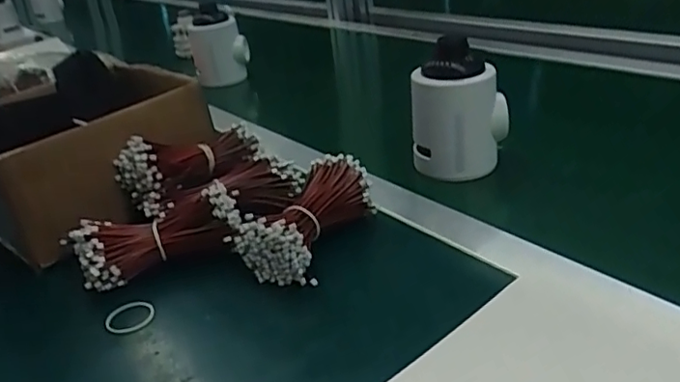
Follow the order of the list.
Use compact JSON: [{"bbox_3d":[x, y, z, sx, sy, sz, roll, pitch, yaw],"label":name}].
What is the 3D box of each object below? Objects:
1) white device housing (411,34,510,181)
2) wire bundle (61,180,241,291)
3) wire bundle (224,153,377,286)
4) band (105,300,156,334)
[{"bbox_3d":[0.110,-0.074,0.547,0.068,0.111,0.068,-25,32,-30],"label":"white device housing"},{"bbox_3d":[-0.143,0.034,0.461,0.132,0.052,0.054,-14,28,-12],"label":"wire bundle"},{"bbox_3d":[-0.026,0.022,0.462,0.060,0.051,0.117,11,32,32],"label":"wire bundle"},{"bbox_3d":[-0.150,0.090,0.418,0.033,0.004,0.028,-13,41,-19],"label":"band"}]

